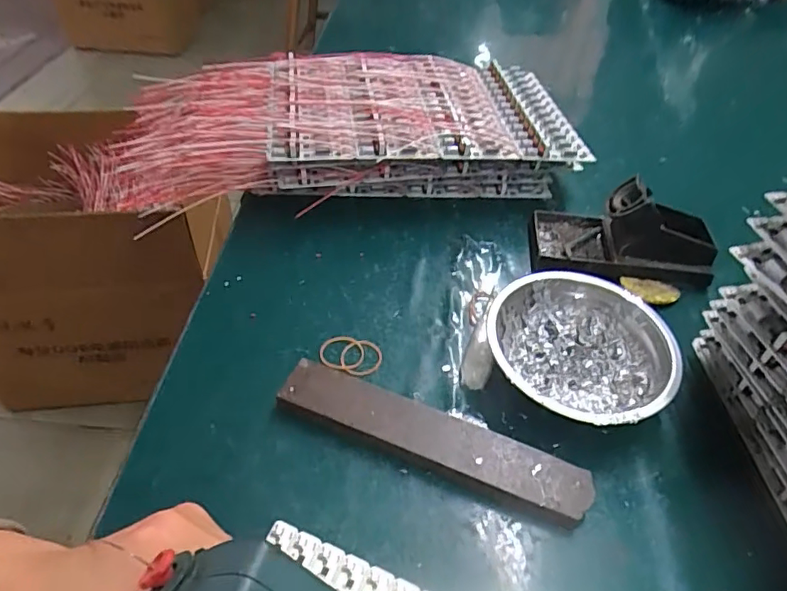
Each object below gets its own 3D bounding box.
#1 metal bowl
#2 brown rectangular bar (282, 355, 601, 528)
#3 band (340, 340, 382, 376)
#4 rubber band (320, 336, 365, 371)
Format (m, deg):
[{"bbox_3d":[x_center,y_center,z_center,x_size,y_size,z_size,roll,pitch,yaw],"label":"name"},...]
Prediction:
[{"bbox_3d":[0.128,0.040,0.383,0.121,0.037,0.124,1,47,-1],"label":"metal bowl"},{"bbox_3d":[0.023,0.090,0.347,0.198,0.021,0.035,18,48,14],"label":"brown rectangular bar"},{"bbox_3d":[-0.024,0.045,0.397,0.031,0.004,0.031,5,46,-5],"label":"band"},{"bbox_3d":[-0.038,0.042,0.398,0.032,0.004,0.032,-1,47,-3],"label":"rubber band"}]

